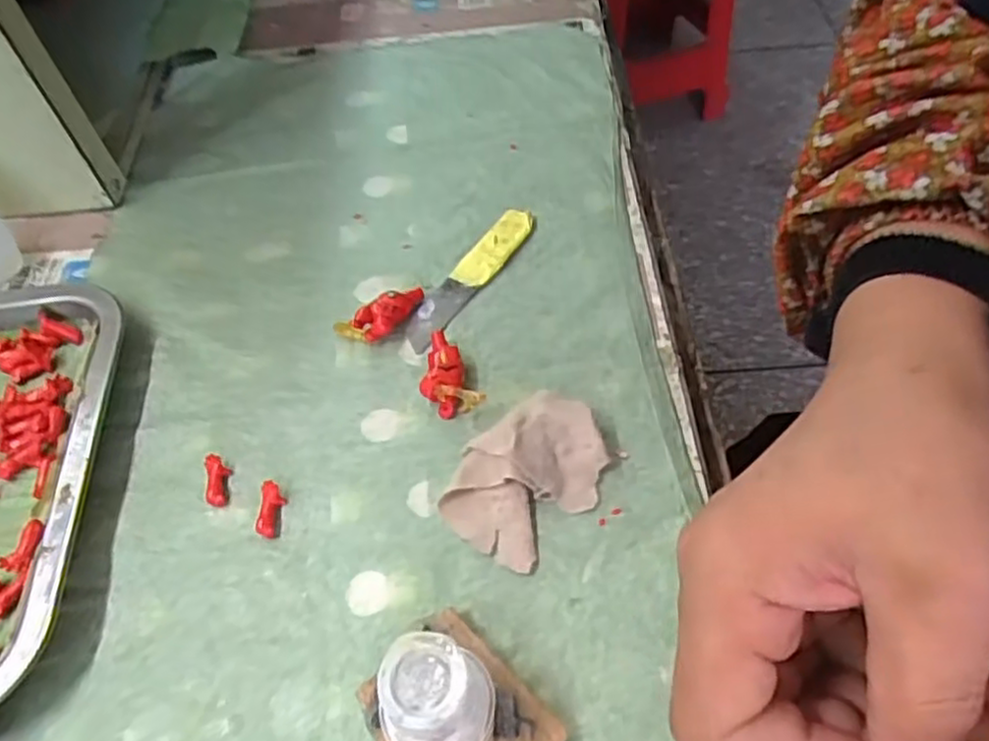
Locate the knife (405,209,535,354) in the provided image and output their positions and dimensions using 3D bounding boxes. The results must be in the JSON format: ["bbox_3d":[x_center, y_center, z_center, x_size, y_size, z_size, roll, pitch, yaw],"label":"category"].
[{"bbox_3d":[-0.014,-0.051,0.375,0.023,0.006,0.101,29,61,22],"label":"knife"}]

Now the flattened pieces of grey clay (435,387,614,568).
[{"bbox_3d":[0.015,0.043,0.301,0.072,0.019,0.050,-38,61,-21],"label":"flattened pieces of grey clay"}]

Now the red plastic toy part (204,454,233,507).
[{"bbox_3d":[-0.121,0.048,0.315,0.010,0.007,0.023,-12,55,-5],"label":"red plastic toy part"}]

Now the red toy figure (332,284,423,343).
[{"bbox_3d":[-0.055,-0.028,0.358,0.047,0.015,0.022,-25,57,-14],"label":"red toy figure"}]

